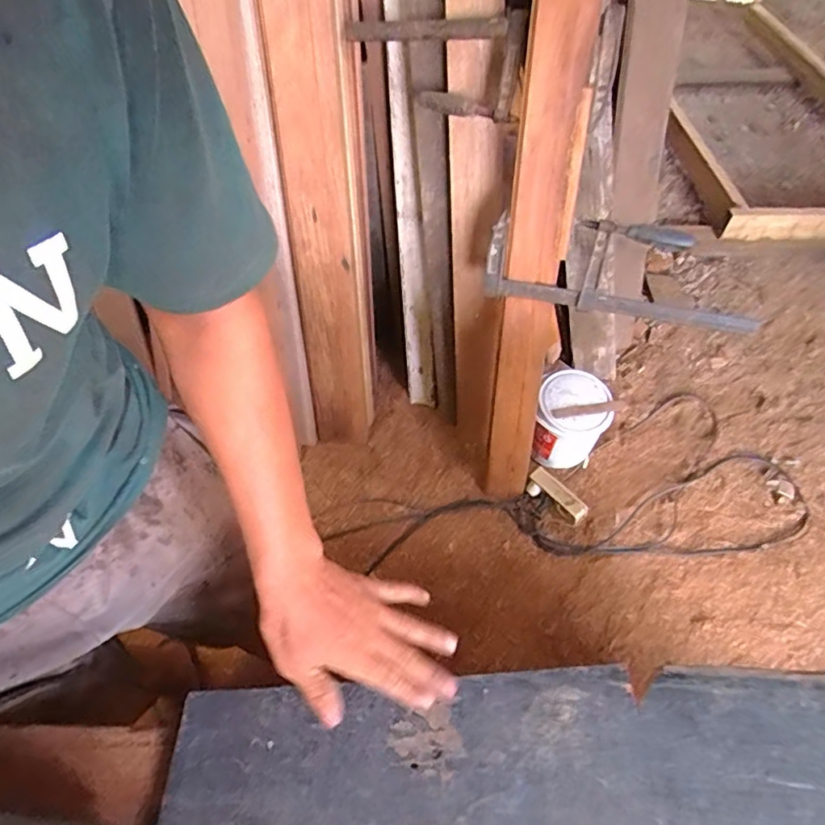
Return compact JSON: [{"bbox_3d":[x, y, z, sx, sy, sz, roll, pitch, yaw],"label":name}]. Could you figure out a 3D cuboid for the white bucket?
[{"bbox_3d":[0.399,0.018,1.404,0.169,0.214,0.181,13,52,16],"label":"white bucket"}]

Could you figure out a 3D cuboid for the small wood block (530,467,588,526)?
[{"bbox_3d":[0.351,0.196,1.354,0.045,0.034,0.164,-29,53,-18],"label":"small wood block"}]

